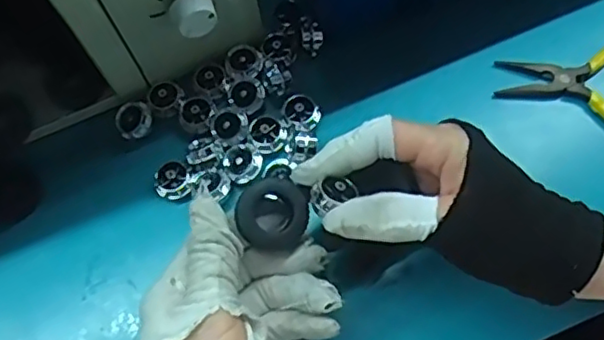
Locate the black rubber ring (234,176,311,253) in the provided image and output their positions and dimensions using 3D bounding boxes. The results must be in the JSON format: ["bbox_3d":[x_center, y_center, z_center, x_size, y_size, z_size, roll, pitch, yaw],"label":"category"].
[{"bbox_3d":[-0.016,0.022,0.339,0.037,0.015,0.037,0,86,-6],"label":"black rubber ring"}]

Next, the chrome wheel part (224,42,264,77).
[{"bbox_3d":[-0.038,-0.073,0.420,0.024,0.008,0.020,-2,69,2],"label":"chrome wheel part"}]

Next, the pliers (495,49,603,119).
[{"bbox_3d":[0.184,-0.054,0.402,0.115,0.015,0.080,6,69,5],"label":"pliers"}]

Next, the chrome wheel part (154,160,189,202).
[{"bbox_3d":[-0.080,0.007,0.393,0.022,0.011,0.022,-1,69,2],"label":"chrome wheel part"}]

